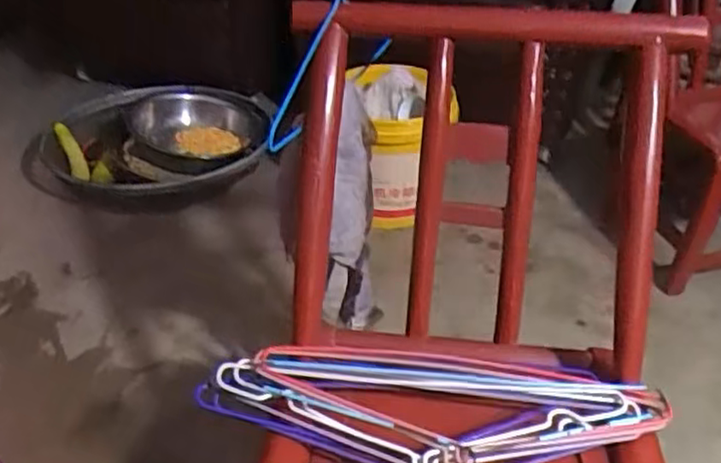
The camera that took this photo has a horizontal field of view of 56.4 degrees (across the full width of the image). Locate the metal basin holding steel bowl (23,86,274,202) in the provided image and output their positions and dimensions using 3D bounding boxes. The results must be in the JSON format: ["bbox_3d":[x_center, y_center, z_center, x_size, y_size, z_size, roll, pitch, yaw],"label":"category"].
[{"bbox_3d":[-0.467,-0.184,1.445,0.528,0.105,0.346,2,45,13],"label":"metal basin holding steel bowl"}]

